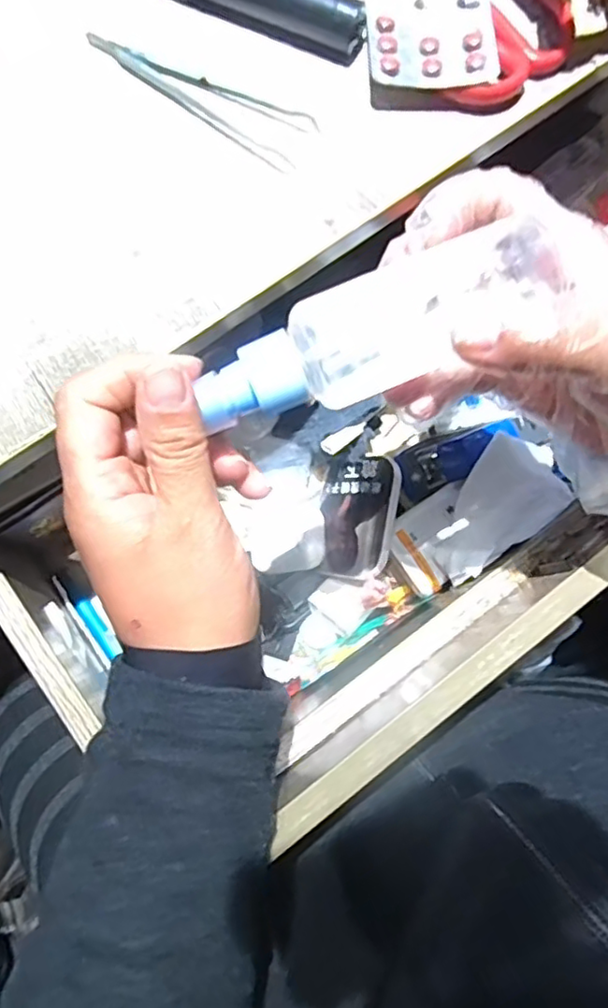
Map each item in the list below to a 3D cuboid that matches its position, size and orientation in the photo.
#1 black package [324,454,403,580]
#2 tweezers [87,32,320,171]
[{"bbox_3d":[0.034,0.007,0.414,0.055,0.009,0.080,-3,73,40],"label":"black package"},{"bbox_3d":[-0.054,-0.218,0.325,0.126,0.004,0.032,34,78,7],"label":"tweezers"}]

